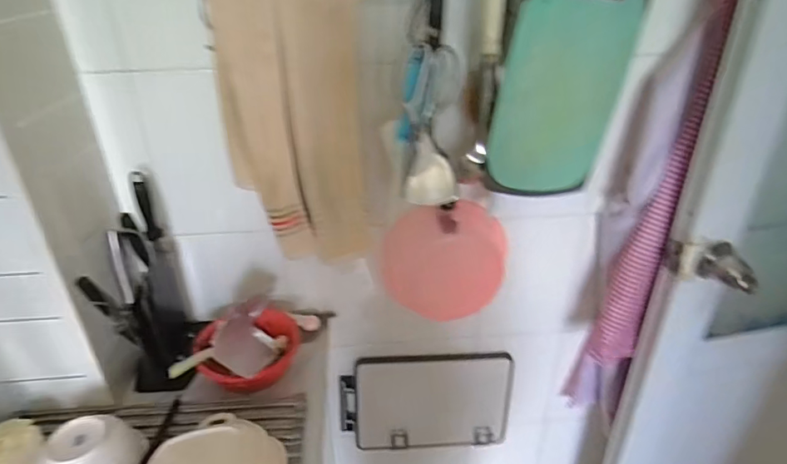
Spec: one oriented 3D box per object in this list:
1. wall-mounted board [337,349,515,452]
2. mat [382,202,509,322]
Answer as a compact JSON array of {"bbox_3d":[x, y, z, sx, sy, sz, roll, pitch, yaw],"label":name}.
[{"bbox_3d":[0.080,0.412,1.189,0.406,0.251,0.057,-4,30,-5],"label":"wall-mounted board"},{"bbox_3d":[0.098,0.063,0.977,0.232,0.240,0.019,1,21,5],"label":"mat"}]

